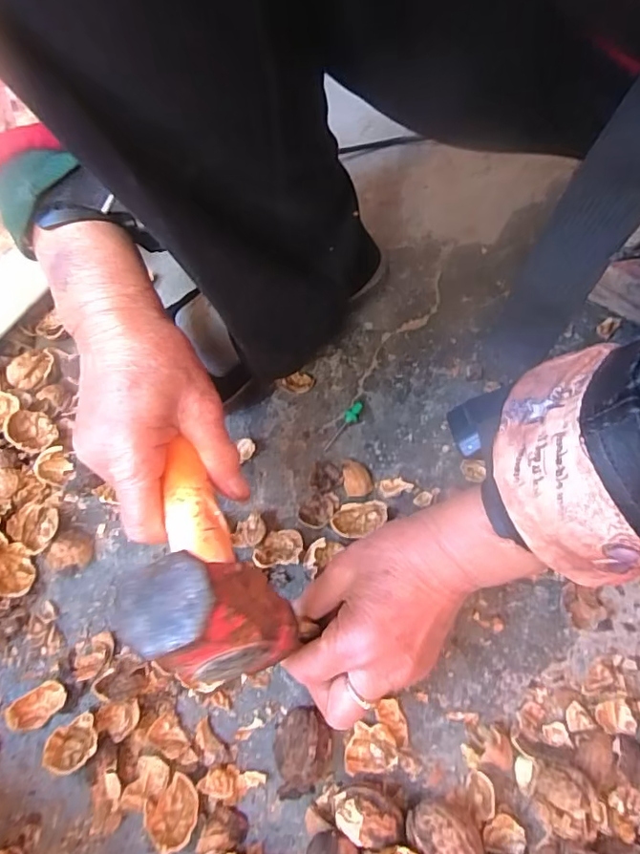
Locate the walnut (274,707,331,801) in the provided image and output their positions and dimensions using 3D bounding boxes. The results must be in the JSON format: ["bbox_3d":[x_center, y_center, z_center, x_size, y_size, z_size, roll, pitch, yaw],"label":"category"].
[{"bbox_3d":[-0.009,0.168,0.286,0.029,0.024,0.041,-4,64,4],"label":"walnut"}]

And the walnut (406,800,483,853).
[{"bbox_3d":[0.058,0.193,0.263,0.025,0.031,0.033,-42,67,-14],"label":"walnut"}]

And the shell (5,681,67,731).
[{"bbox_3d":[-0.160,0.157,0.313,0.030,0.010,0.020,-33,66,-9],"label":"shell"}]

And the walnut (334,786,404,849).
[{"bbox_3d":[0.023,0.189,0.271,0.032,0.024,0.022,4,65,8],"label":"walnut"}]

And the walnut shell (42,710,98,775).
[{"bbox_3d":[-0.135,0.173,0.301,0.030,0.014,0.025,-28,65,-7],"label":"walnut shell"}]

